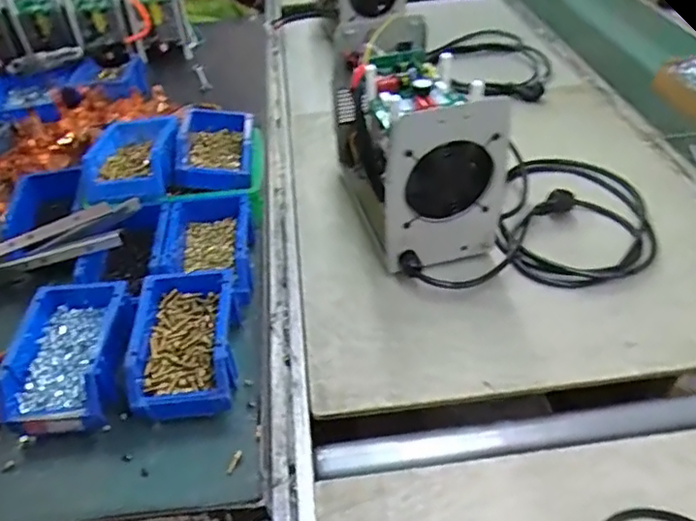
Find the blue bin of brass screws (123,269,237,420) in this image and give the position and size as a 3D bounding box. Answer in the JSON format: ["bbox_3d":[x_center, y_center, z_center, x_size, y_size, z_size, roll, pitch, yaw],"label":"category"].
[{"bbox_3d":[-0.177,0.088,0.646,0.108,0.069,0.167,-8,41,-4],"label":"blue bin of brass screws"}]

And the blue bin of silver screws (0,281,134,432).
[{"bbox_3d":[-0.300,0.105,0.638,0.119,0.067,0.164,-8,41,-4],"label":"blue bin of silver screws"}]

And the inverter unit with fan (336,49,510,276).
[{"bbox_3d":[0.092,-0.136,0.783,0.150,0.236,0.212,-14,42,-11],"label":"inverter unit with fan"}]

